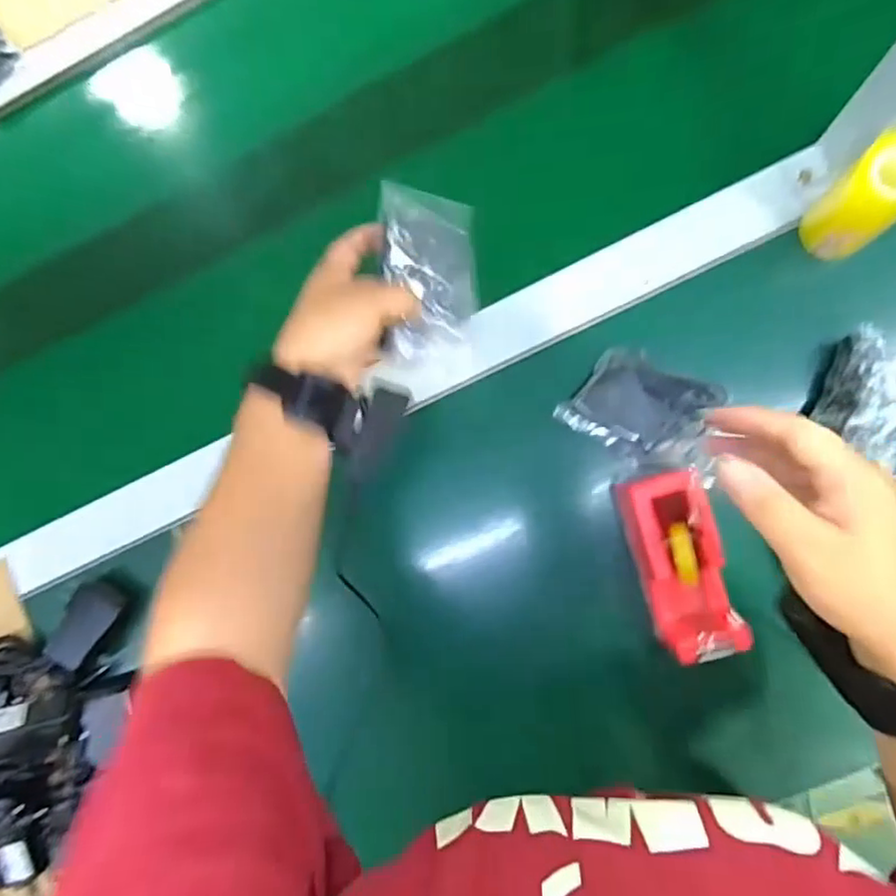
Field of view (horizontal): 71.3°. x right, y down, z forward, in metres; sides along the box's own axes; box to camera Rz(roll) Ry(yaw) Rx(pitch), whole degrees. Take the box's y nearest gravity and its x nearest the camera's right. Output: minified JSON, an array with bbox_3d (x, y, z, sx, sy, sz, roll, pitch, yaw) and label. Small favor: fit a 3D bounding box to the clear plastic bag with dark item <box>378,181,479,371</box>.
[{"bbox_3d":[-0.012,-0.115,0.433,0.070,0.018,0.118,-3,97,-26],"label":"clear plastic bag with dark item"}]

